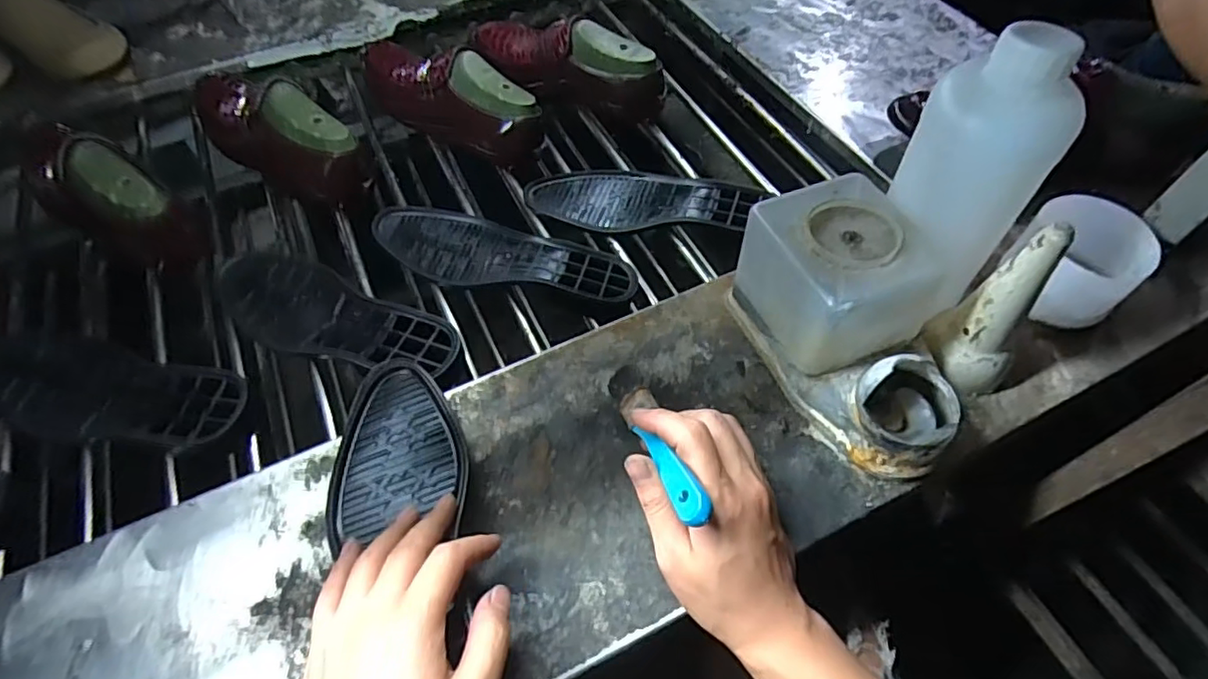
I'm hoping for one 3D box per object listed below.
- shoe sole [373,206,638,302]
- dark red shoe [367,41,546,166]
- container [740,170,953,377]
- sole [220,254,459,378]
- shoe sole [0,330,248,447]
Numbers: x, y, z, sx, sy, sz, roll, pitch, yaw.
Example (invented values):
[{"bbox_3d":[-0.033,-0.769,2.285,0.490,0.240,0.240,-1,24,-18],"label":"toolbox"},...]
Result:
[{"bbox_3d":[-0.107,-0.087,0.622,0.277,0.019,0.094,15,58,12],"label":"shoe sole"},{"bbox_3d":[-0.190,-0.297,0.732,0.254,0.093,0.079,29,62,20],"label":"dark red shoe"},{"bbox_3d":[0.171,-0.049,0.454,0.098,0.085,0.118,-19,58,-11],"label":"container"},{"bbox_3d":[-0.255,-0.019,0.571,0.264,0.031,0.088,23,60,16],"label":"sole"},{"bbox_3d":[-0.452,0.047,0.544,0.305,0.053,0.095,14,58,11],"label":"shoe sole"}]

